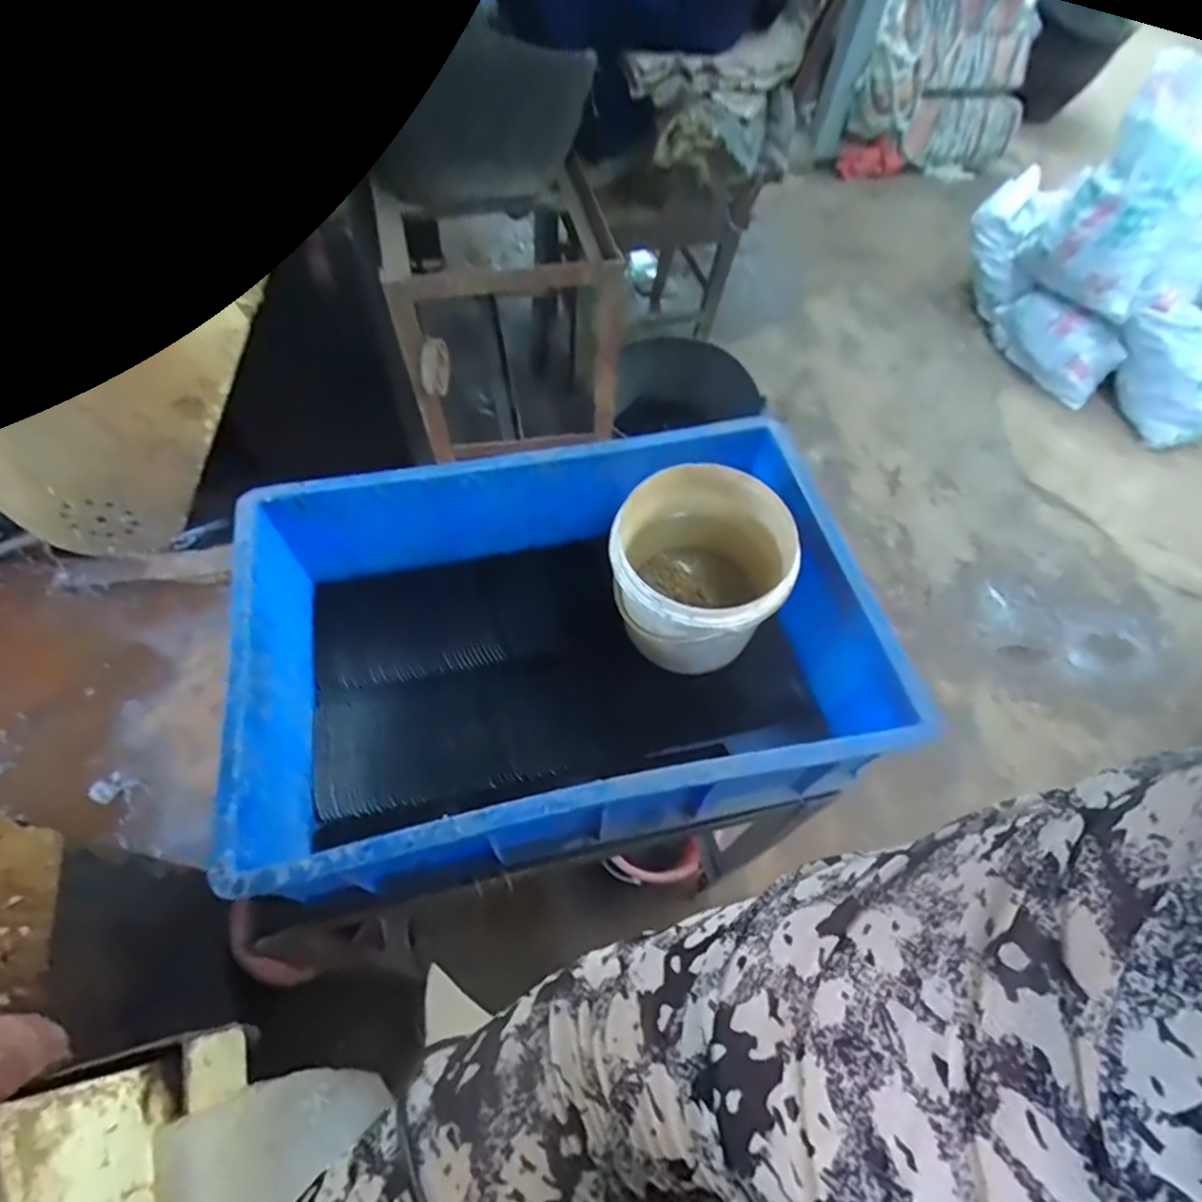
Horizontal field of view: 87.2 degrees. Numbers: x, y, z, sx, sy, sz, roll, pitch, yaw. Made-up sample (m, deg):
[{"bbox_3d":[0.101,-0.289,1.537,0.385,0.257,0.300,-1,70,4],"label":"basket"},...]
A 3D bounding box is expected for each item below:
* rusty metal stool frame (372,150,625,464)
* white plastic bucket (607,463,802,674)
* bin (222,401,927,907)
[{"bbox_3d":[-0.187,-0.527,1.204,0.390,0.379,0.365,-13,61,-12],"label":"rusty metal stool frame"},{"bbox_3d":[0.087,-0.015,0.603,0.154,0.162,0.151,2,59,-3],"label":"white plastic bucket"},{"bbox_3d":[-0.039,0.036,0.579,0.506,0.172,0.335,-10,60,-10],"label":"bin"}]

